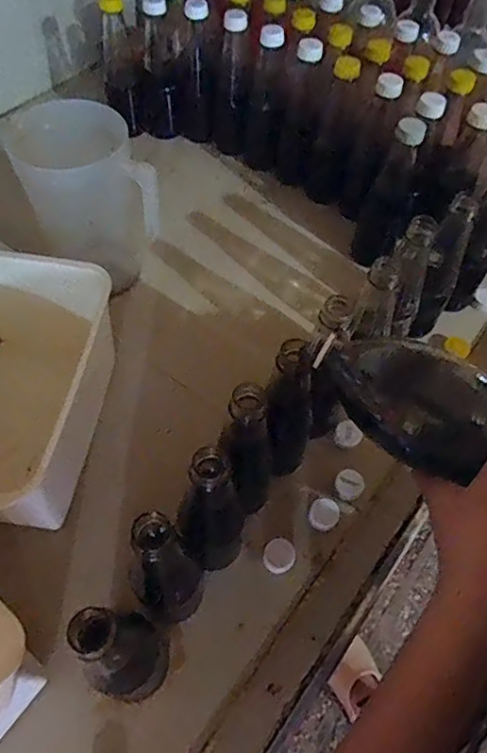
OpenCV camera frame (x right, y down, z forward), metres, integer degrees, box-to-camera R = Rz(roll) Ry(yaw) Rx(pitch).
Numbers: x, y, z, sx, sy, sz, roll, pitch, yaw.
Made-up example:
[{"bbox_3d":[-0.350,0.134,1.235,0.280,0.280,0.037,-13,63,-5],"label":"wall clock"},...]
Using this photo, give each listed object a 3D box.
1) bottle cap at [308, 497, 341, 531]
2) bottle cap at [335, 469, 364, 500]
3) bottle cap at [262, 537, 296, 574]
[{"bbox_3d":[0.086,0.146,0.569,0.031,0.024,0.032,1,58,-2],"label":"bottle cap"},{"bbox_3d":[0.117,0.119,0.592,0.031,0.019,0.028,32,62,16],"label":"bottle cap"},{"bbox_3d":[0.036,0.183,0.545,0.031,0.012,0.036,28,61,14],"label":"bottle cap"}]

